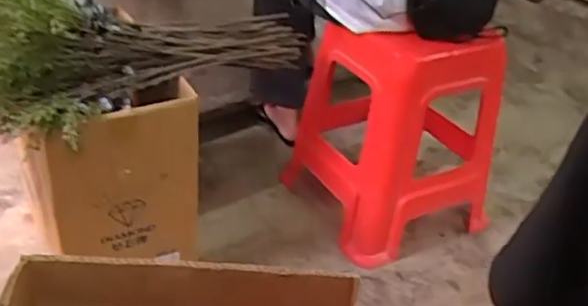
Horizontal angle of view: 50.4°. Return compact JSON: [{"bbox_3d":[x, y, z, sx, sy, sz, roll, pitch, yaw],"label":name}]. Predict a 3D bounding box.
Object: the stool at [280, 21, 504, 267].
[{"bbox_3d":[0.219,-0.076,1.473,0.354,0.471,0.380,-13,39,-26],"label":"stool"}]

